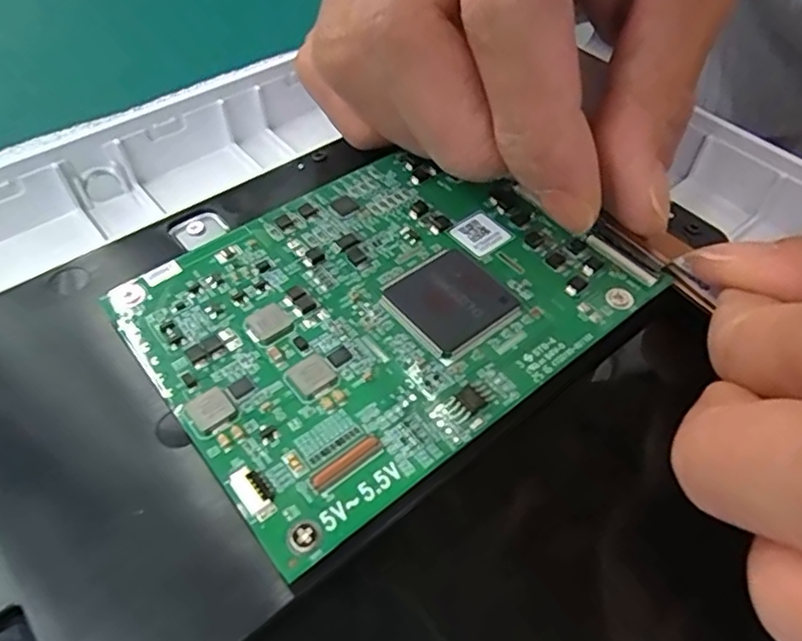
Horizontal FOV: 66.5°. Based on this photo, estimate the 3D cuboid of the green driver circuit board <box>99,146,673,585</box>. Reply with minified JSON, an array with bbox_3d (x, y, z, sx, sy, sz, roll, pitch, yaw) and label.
[{"bbox_3d":[-0.003,-0.006,0.123,0.089,0.009,0.068,-36,62,-18],"label":"green driver circuit board"}]

